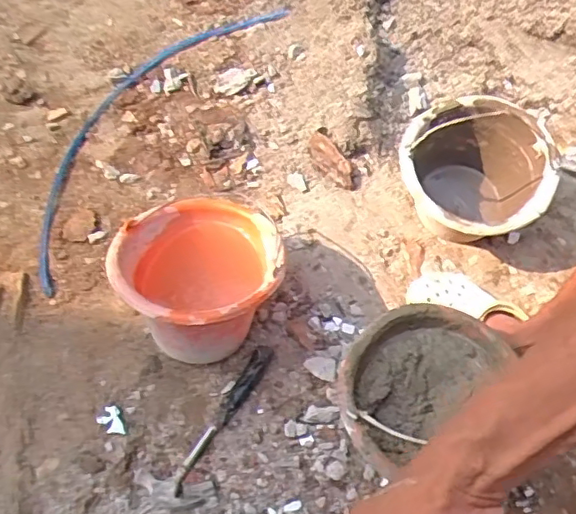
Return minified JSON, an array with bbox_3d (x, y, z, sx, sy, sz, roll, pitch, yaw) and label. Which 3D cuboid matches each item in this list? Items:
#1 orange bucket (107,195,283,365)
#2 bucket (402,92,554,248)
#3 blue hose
[{"bbox_3d":[-0.128,0.031,0.891,0.238,0.191,0.221,-32,62,-21],"label":"orange bucket"},{"bbox_3d":[0.318,-0.122,1.018,0.239,0.188,0.233,-1,61,2],"label":"bucket"},{"bbox_3d":[-0.303,-0.280,1.201,0.236,0.026,0.808,21,64,29],"label":"blue hose"}]

